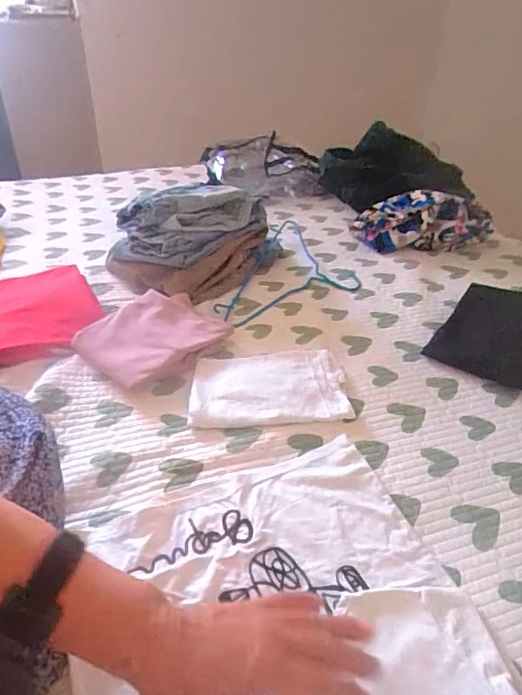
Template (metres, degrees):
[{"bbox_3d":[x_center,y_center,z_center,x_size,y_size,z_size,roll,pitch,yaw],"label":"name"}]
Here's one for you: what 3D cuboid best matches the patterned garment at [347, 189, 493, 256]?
[{"bbox_3d":[0.339,-0.274,1.056,0.277,0.097,0.157,3,37,3],"label":"patterned garment"}]

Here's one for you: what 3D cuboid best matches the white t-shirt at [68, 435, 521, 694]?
[{"bbox_3d":[0.012,0.246,0.427,0.333,0.031,0.337,-12,39,-17],"label":"white t-shirt"}]

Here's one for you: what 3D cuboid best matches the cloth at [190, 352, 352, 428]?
[{"bbox_3d":[0.009,0.052,0.671,0.201,0.017,0.139,-2,37,-4],"label":"cloth"}]

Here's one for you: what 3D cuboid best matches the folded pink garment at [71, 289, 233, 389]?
[{"bbox_3d":[-0.160,-0.020,0.740,0.158,0.038,0.195,30,46,33],"label":"folded pink garment"}]

